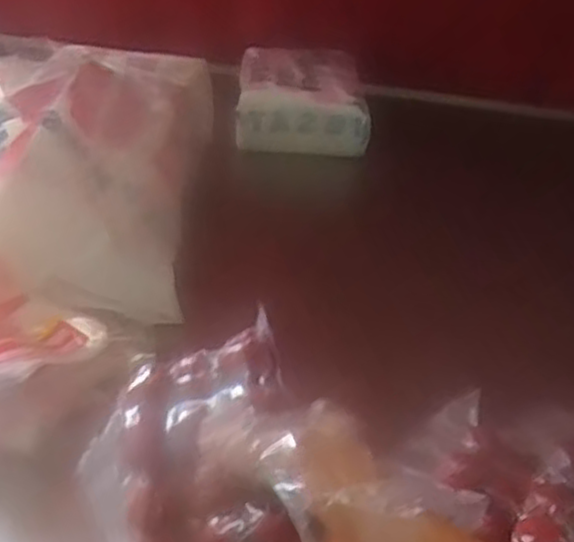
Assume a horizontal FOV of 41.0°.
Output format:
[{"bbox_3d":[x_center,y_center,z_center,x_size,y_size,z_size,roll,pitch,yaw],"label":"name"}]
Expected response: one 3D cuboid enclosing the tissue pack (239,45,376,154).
[{"bbox_3d":[0.018,-0.231,1.053,0.165,0.082,0.198,4,39,-4],"label":"tissue pack"}]

